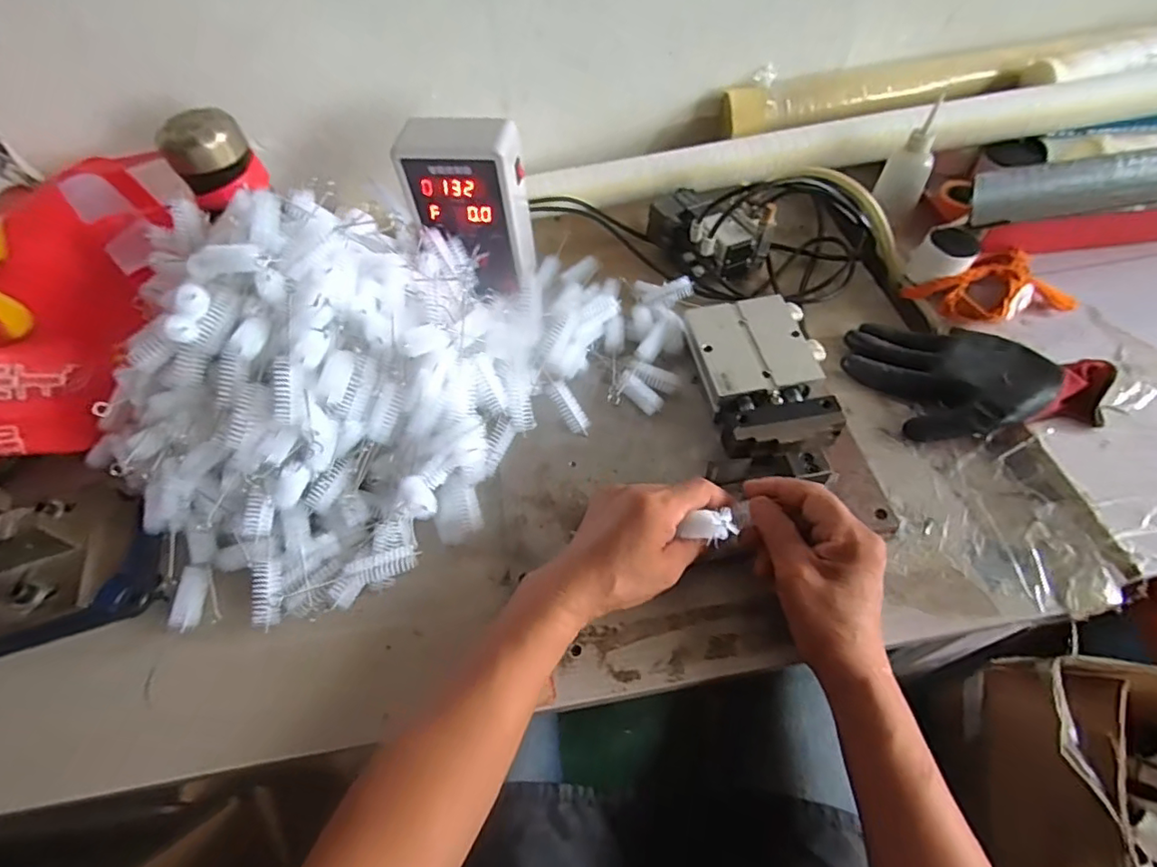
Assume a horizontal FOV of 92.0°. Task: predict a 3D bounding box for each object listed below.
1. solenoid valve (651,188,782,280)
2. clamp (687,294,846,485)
[{"bbox_3d":[0.139,-0.224,0.609,0.072,0.079,0.127,-41,62,-21],"label":"solenoid valve"},{"bbox_3d":[0.166,-0.041,0.503,0.120,0.041,0.203,-2,56,3],"label":"clamp"}]

